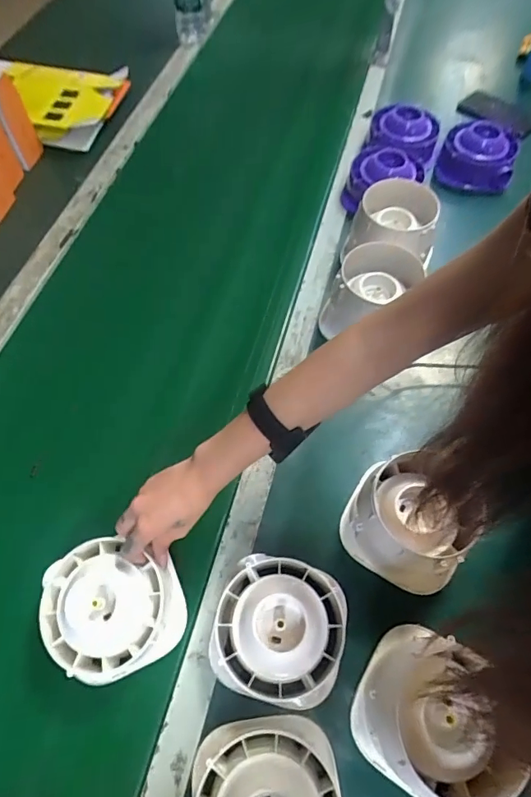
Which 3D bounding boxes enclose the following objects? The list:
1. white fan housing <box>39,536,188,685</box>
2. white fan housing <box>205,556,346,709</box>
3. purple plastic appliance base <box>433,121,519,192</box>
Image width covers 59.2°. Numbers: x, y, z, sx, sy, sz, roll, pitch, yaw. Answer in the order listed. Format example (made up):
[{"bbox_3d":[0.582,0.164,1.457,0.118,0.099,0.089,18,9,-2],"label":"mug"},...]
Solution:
[{"bbox_3d":[-0.163,0.219,0.497,0.135,0.060,0.134,-20,64,-11],"label":"white fan housing"},{"bbox_3d":[0.014,0.236,0.481,0.126,0.063,0.128,0,62,0],"label":"white fan housing"},{"bbox_3d":[0.387,-0.444,0.848,0.134,0.065,0.120,15,63,7],"label":"purple plastic appliance base"}]

